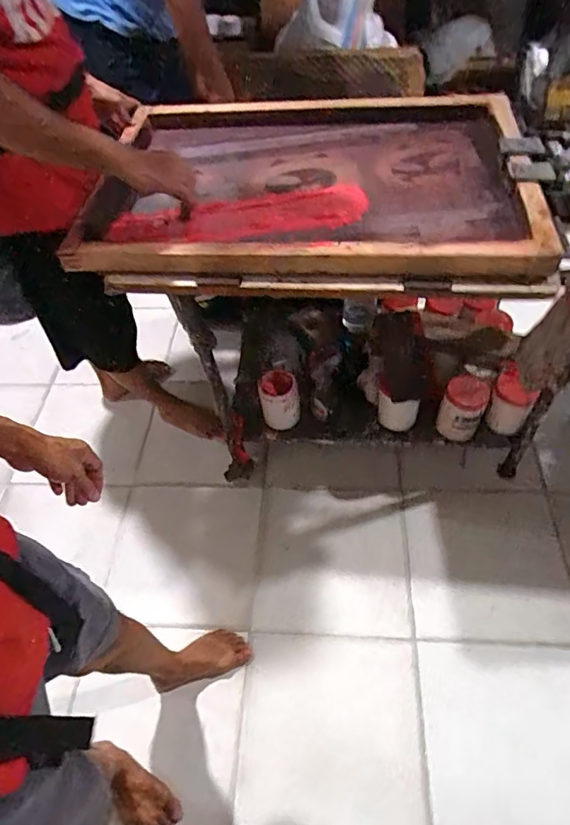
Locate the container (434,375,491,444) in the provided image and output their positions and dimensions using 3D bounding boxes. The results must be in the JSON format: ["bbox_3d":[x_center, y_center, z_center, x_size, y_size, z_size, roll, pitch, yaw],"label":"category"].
[{"bbox_3d":[0.455,-0.012,1.275,0.104,0.174,0.114,24,60,22],"label":"container"}]

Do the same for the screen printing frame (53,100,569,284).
[{"bbox_3d":[0.047,-0.488,1.045,0.855,0.089,0.628,2,55,8],"label":"screen printing frame"}]

